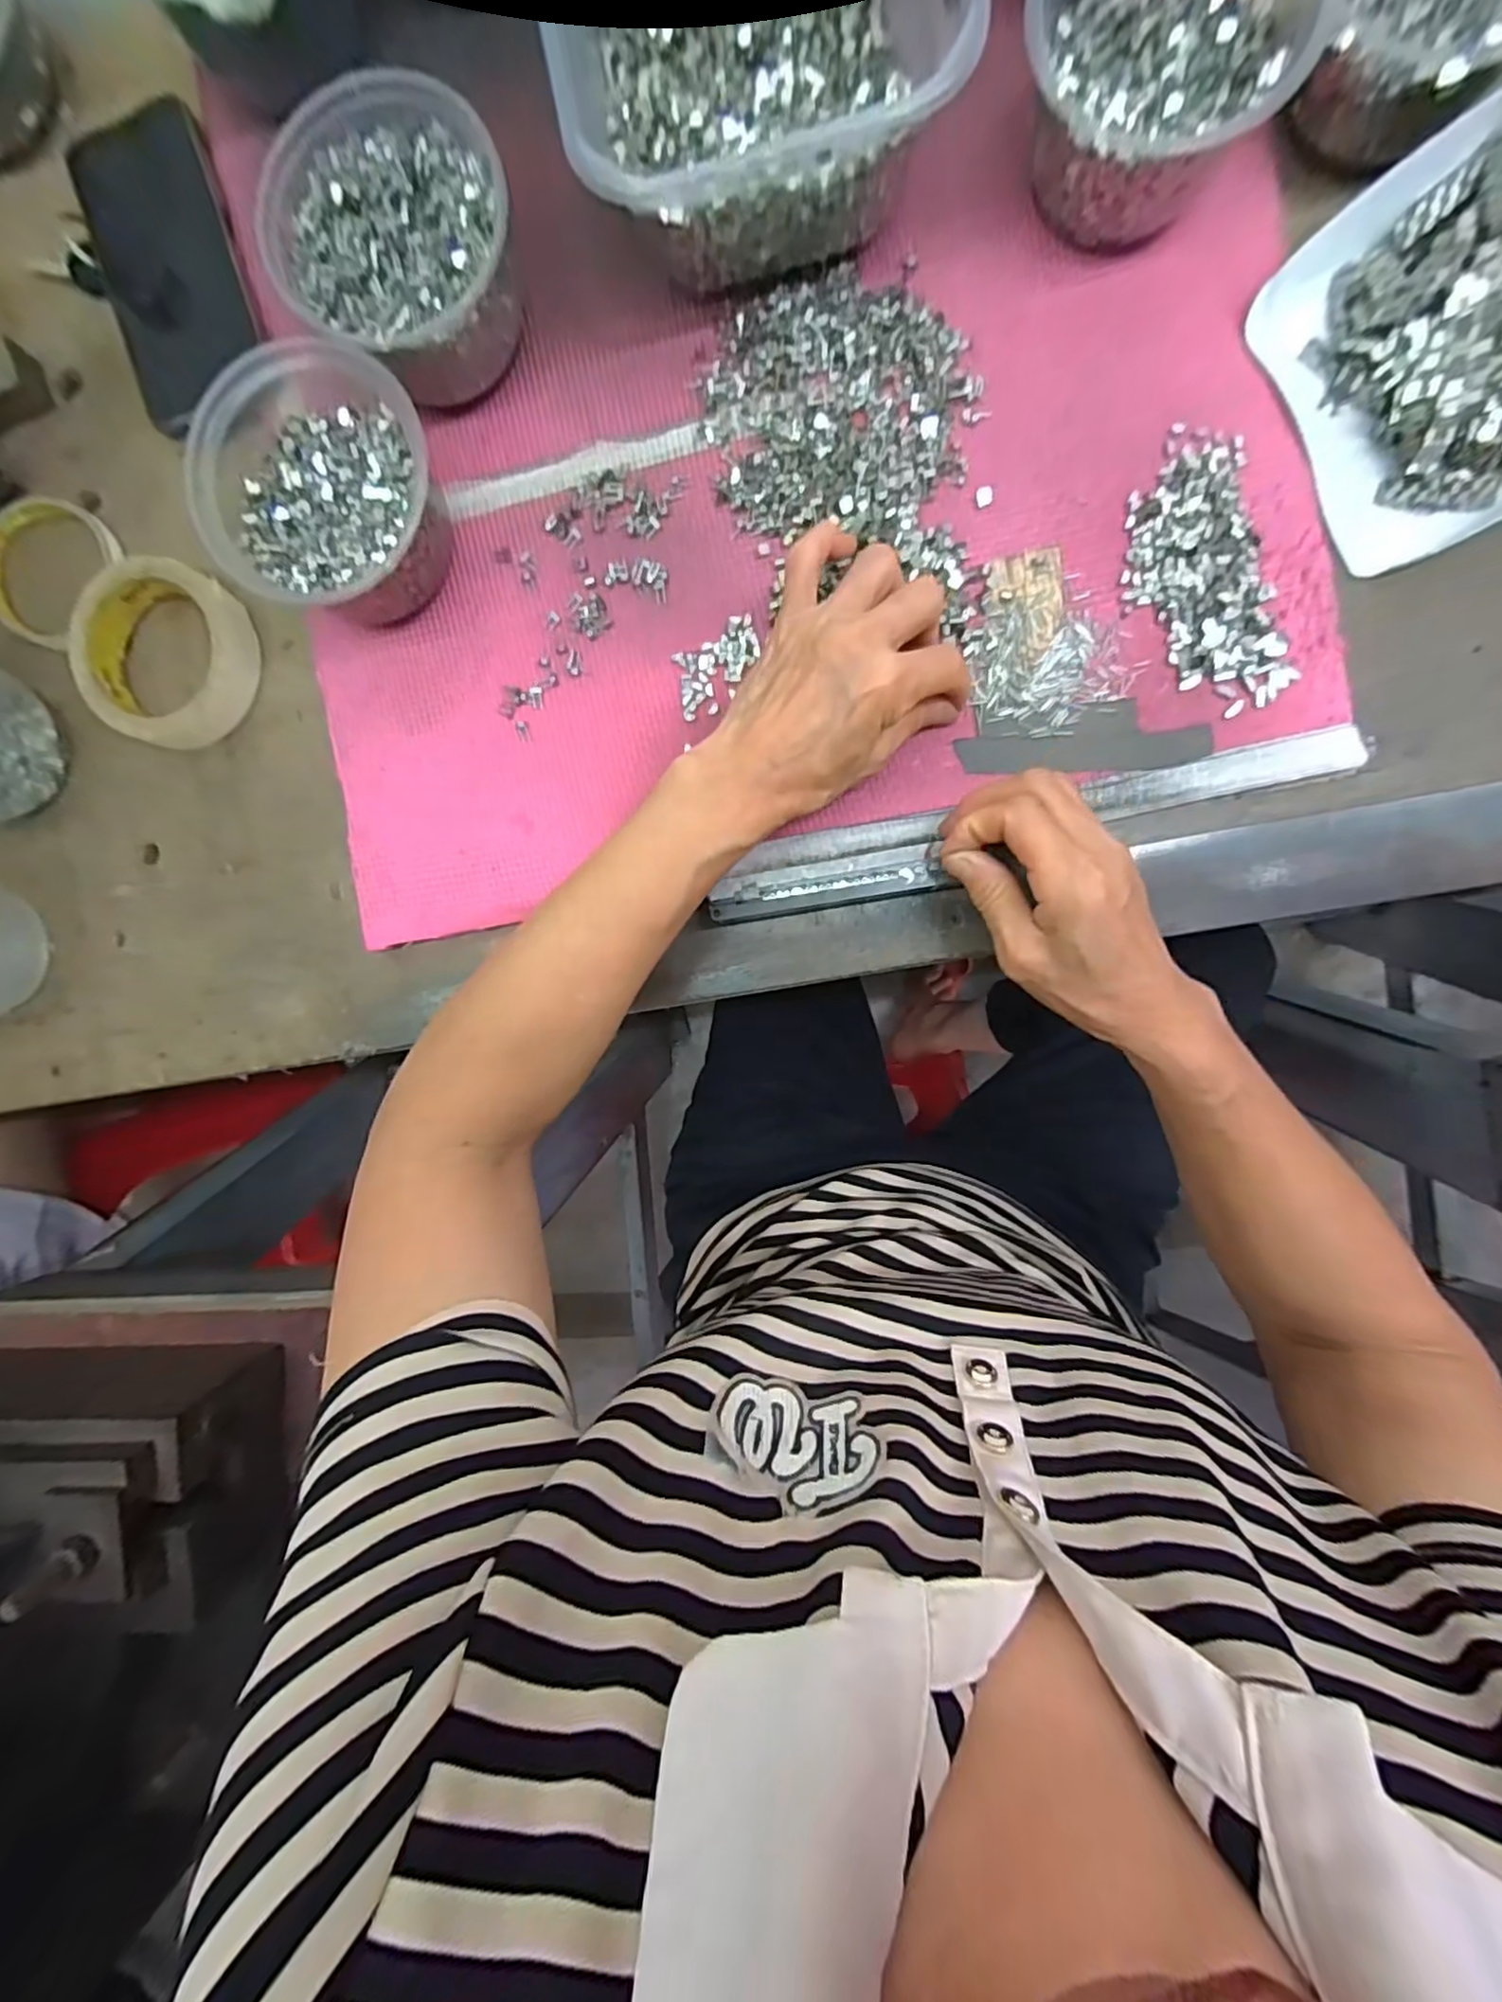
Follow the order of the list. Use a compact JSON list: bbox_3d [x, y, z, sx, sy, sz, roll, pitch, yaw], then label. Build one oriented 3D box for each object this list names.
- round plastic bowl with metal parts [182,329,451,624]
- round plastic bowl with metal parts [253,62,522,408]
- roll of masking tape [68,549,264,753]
[{"bbox_3d":[-0.209,-0.251,0.335,0.113,0.055,0.111,0,92,5],"label":"round plastic bowl with metal parts"},{"bbox_3d":[-0.168,-0.364,0.326,0.110,0.056,0.115,0,92,5],"label":"round plastic bowl with metal parts"},{"bbox_3d":[-0.338,-0.198,0.376,0.096,0.019,0.097,0,92,5],"label":"roll of masking tape"}]

